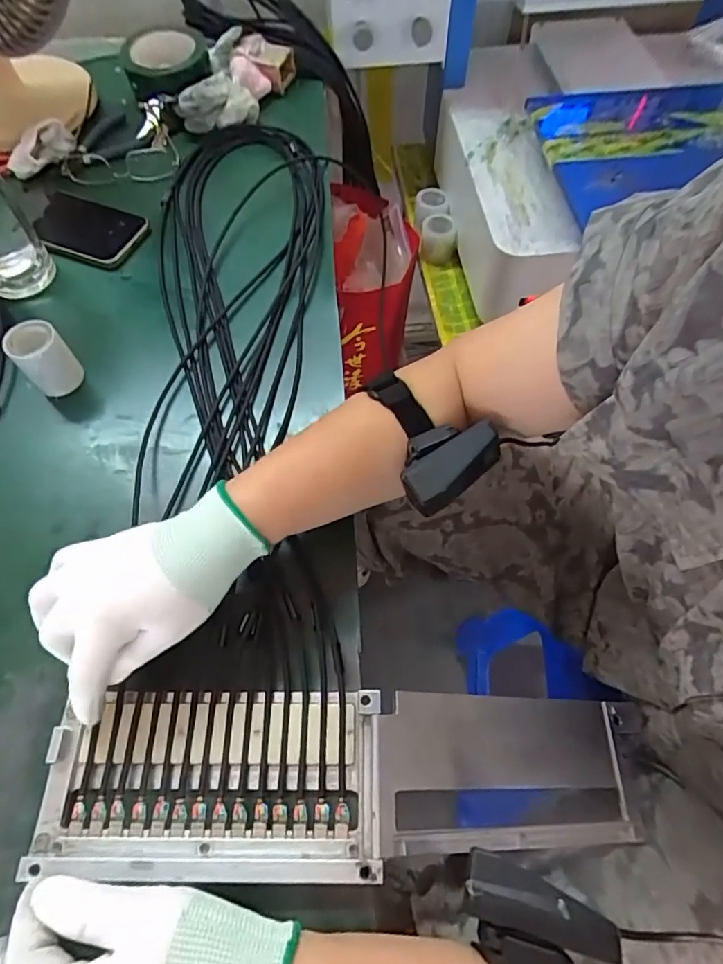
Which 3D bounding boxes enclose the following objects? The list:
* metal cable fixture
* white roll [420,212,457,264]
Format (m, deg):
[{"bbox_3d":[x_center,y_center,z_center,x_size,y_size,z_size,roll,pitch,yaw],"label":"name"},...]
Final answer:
[{"bbox_3d":[0.001,0.184,0.330,0.378,0.043,0.104,1,62,-9],"label":"metal cable fixture"},{"bbox_3d":[0.116,-0.364,0.785,0.052,0.051,0.055,7,63,5],"label":"white roll"}]

